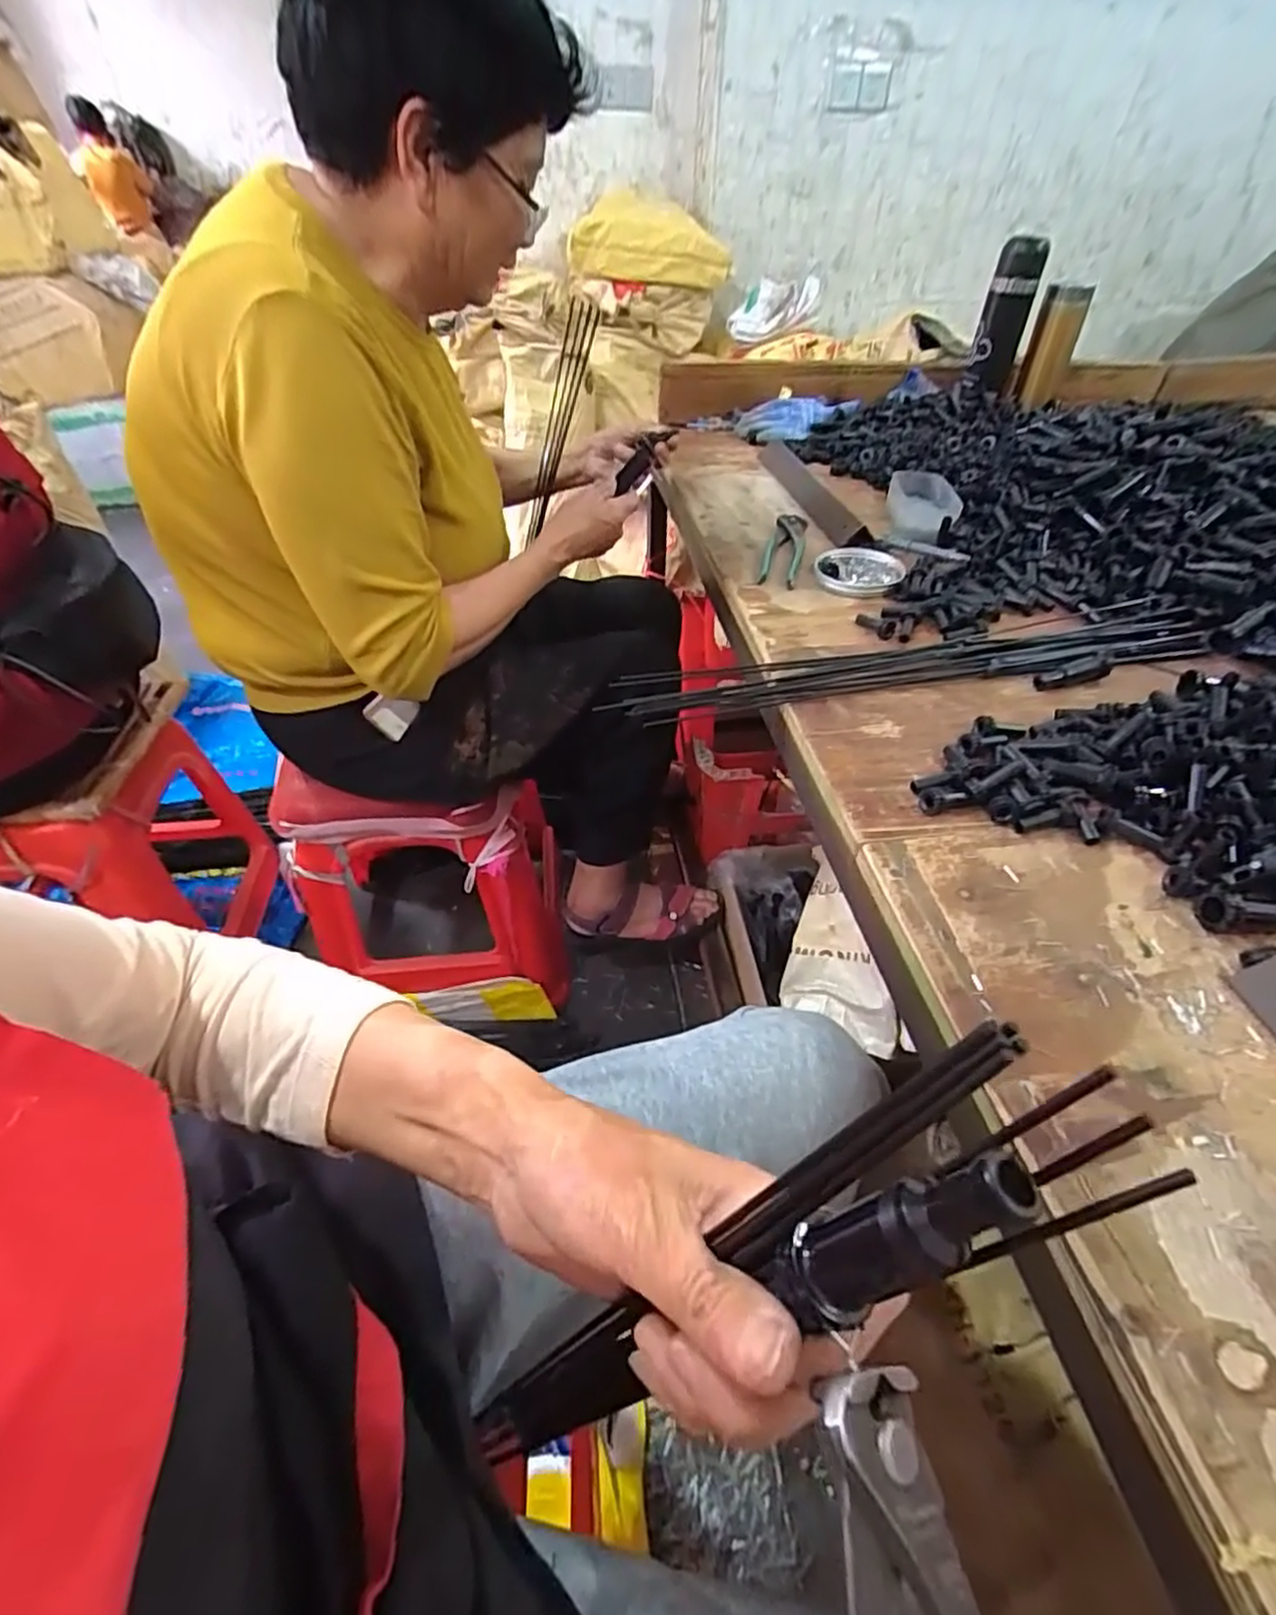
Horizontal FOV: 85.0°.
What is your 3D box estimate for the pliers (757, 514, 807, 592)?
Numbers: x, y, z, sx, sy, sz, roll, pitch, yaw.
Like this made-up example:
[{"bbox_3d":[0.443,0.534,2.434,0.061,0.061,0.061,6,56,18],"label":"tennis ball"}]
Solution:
[{"bbox_3d":[0.161,-0.285,0.765,0.039,0.008,0.159,11,45,10],"label":"pliers"}]

